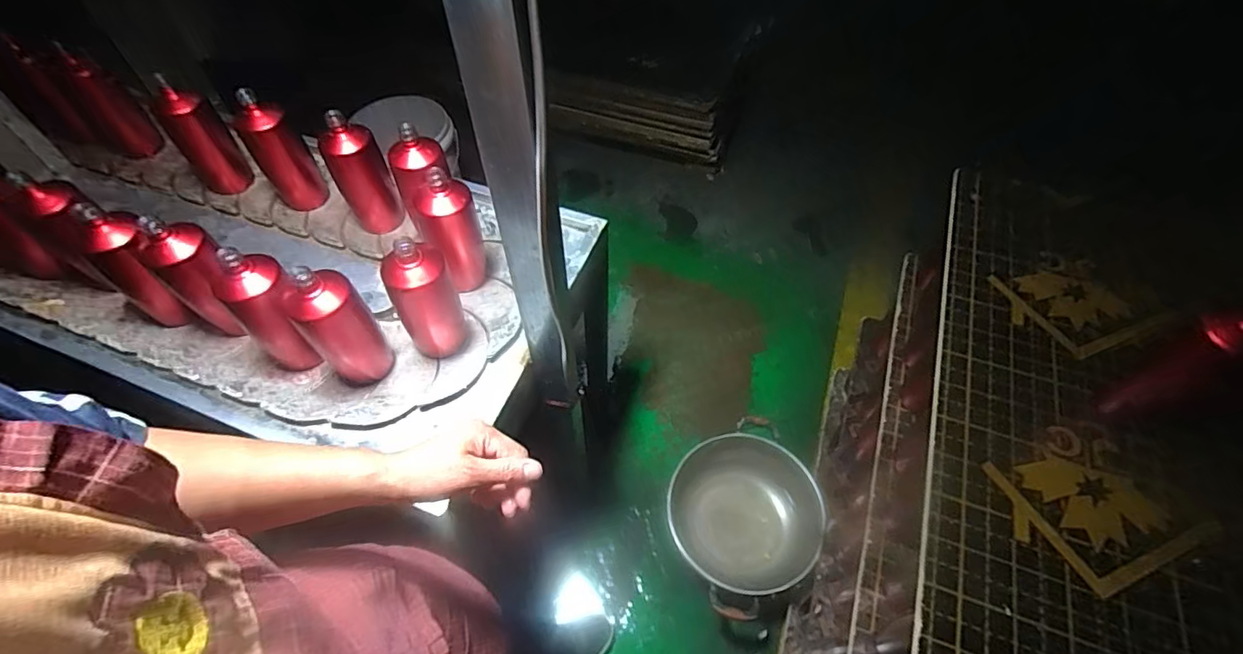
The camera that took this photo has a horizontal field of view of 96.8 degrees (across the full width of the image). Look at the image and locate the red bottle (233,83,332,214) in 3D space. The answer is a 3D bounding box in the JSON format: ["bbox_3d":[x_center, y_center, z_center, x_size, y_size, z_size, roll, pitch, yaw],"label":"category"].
[{"bbox_3d":[-0.586,-0.305,0.935,0.085,0.230,0.093,-33,70,-17],"label":"red bottle"}]

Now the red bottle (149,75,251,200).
[{"bbox_3d":[-0.728,-0.328,0.953,0.089,0.222,0.073,-40,72,-19],"label":"red bottle"}]

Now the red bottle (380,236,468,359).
[{"bbox_3d":[-0.264,-0.032,0.761,0.081,0.206,0.078,1,64,-2],"label":"red bottle"}]

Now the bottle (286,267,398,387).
[{"bbox_3d":[-0.369,-0.002,0.722,0.083,0.189,0.089,1,64,-2],"label":"bottle"}]

